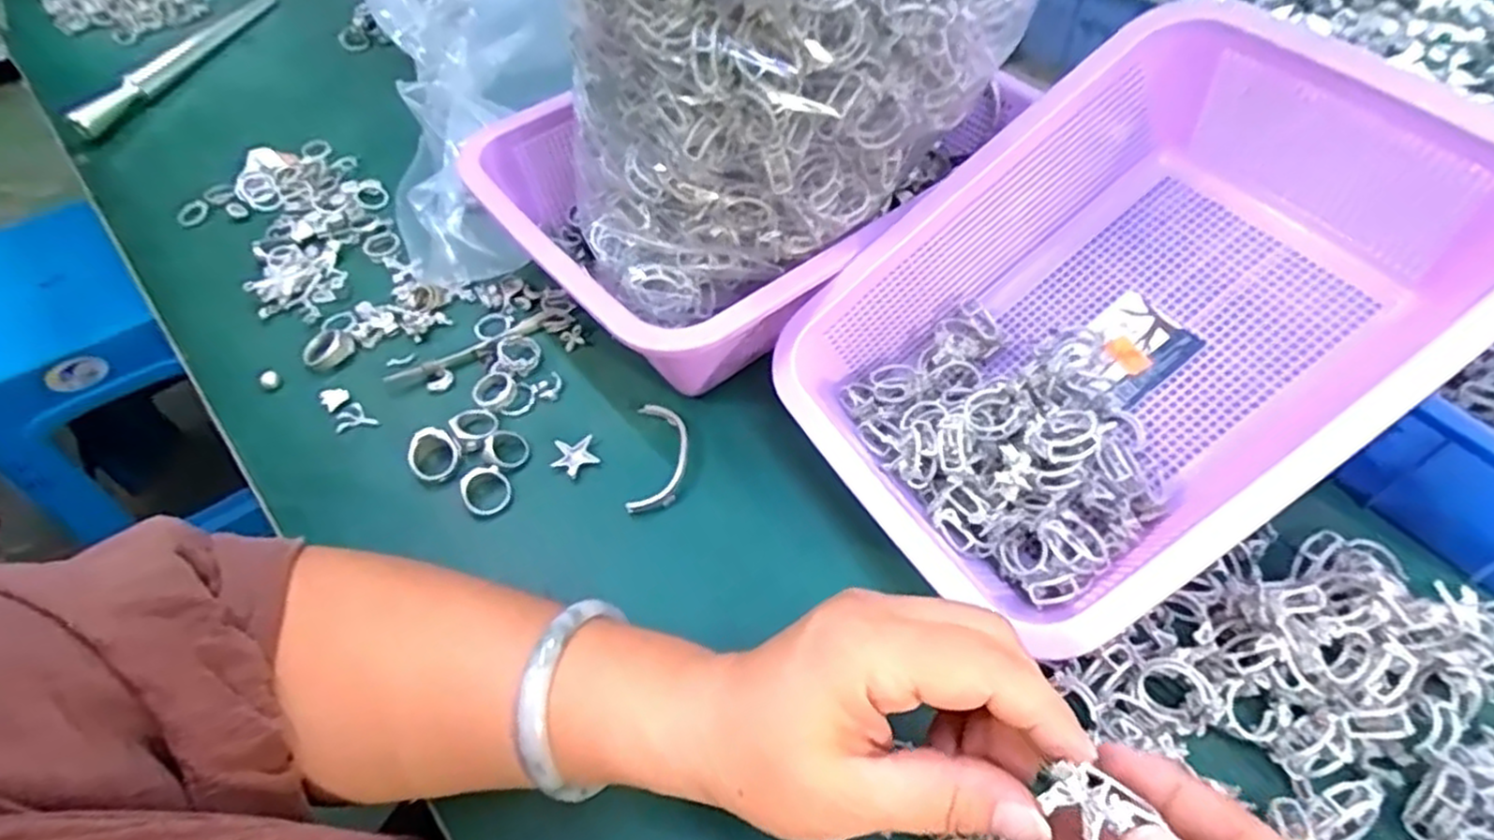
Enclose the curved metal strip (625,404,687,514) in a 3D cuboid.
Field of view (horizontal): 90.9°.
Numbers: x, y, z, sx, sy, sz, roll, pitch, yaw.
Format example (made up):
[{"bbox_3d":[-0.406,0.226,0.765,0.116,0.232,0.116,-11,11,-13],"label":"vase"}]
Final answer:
[{"bbox_3d":[-0.045,0.018,0.380,0.027,0.007,0.064,-1,55,3],"label":"curved metal strip"}]

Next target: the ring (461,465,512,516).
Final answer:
[{"bbox_3d":[-0.131,0.036,0.371,0.023,0.004,0.025,6,68,-16],"label":"ring"}]

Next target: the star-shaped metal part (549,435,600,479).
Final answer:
[{"bbox_3d":[-0.090,0.019,0.383,0.023,0.006,0.023,-12,55,-5],"label":"star-shaped metal part"}]

